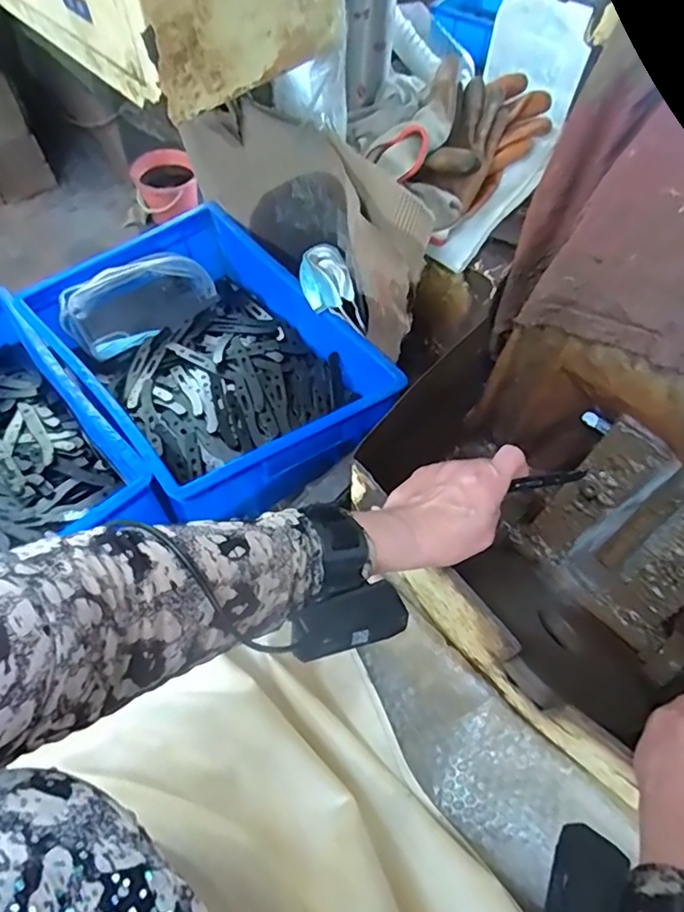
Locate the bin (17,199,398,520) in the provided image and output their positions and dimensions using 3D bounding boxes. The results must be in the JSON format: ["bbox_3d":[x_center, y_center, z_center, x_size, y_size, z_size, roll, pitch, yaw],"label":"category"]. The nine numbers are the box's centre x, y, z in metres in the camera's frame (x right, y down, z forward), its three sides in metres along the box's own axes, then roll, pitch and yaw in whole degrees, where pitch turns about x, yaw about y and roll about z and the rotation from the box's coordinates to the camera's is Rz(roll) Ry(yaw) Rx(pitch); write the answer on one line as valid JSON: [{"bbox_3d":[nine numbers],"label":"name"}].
[{"bbox_3d":[-0.165,-0.128,0.723,0.300,0.121,0.406,-32,67,-19],"label":"bin"}]

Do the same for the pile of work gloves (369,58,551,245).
[{"bbox_3d":[0.122,-0.330,0.596,0.126,0.069,0.211,33,64,15],"label":"pile of work gloves"}]

